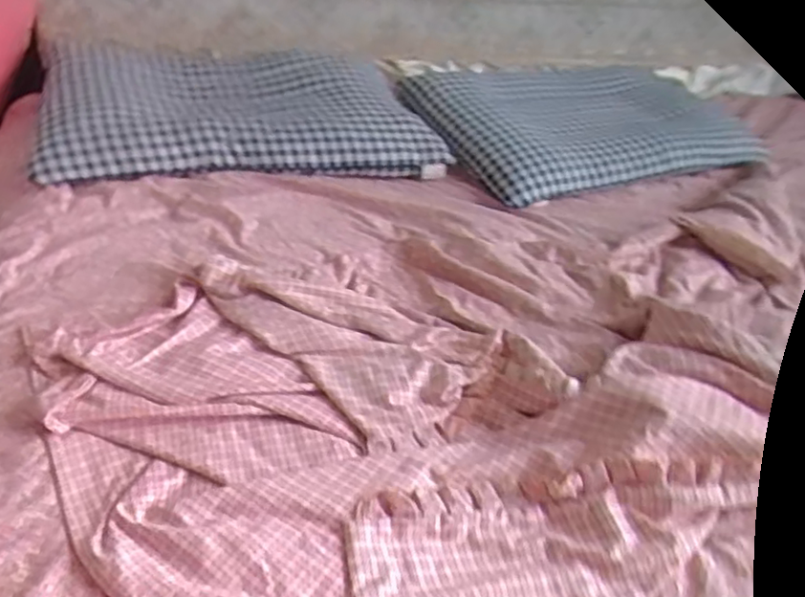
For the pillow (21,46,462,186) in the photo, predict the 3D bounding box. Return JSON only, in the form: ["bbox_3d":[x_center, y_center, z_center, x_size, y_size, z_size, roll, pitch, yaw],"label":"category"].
[{"bbox_3d":[-0.305,-0.370,1.284,0.701,0.110,0.437,-7,36,-21],"label":"pillow"}]

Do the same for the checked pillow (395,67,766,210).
[{"bbox_3d":[0.357,-0.376,1.415,0.602,0.124,0.501,-7,36,-21],"label":"checked pillow"}]

